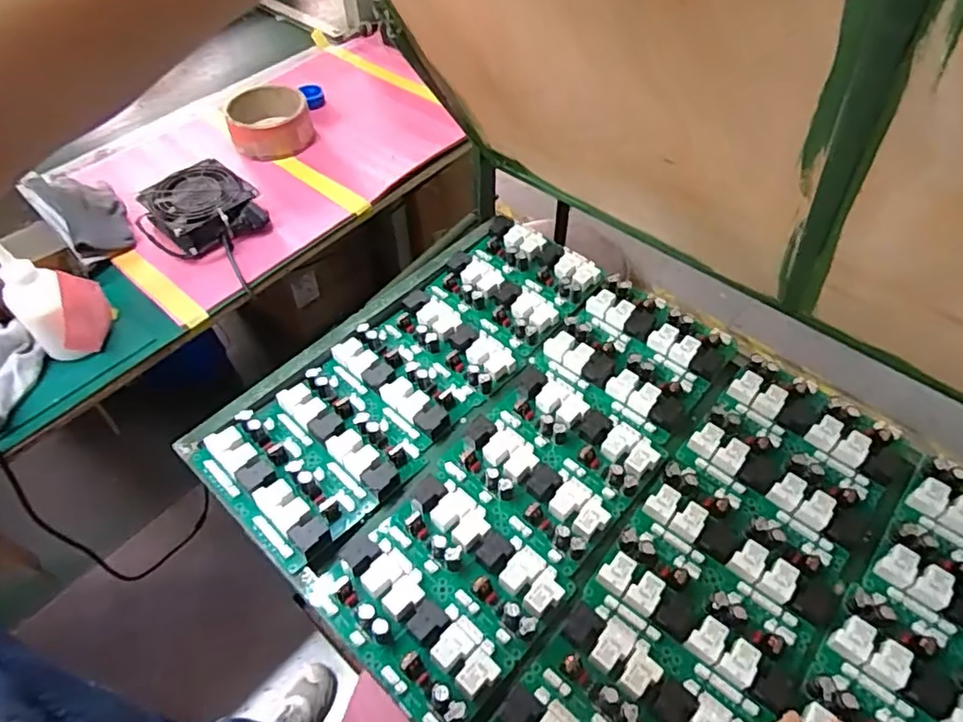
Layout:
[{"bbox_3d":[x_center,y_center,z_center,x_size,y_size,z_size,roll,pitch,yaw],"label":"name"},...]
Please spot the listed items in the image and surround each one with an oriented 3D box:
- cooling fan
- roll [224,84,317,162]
[{"bbox_3d":[-0.375,-0.198,0.771,0.131,0.046,0.134,37,62,26],"label":"cooling fan"},{"bbox_3d":[-0.323,-0.366,0.893,0.119,0.055,0.118,-1,53,1],"label":"roll"}]

